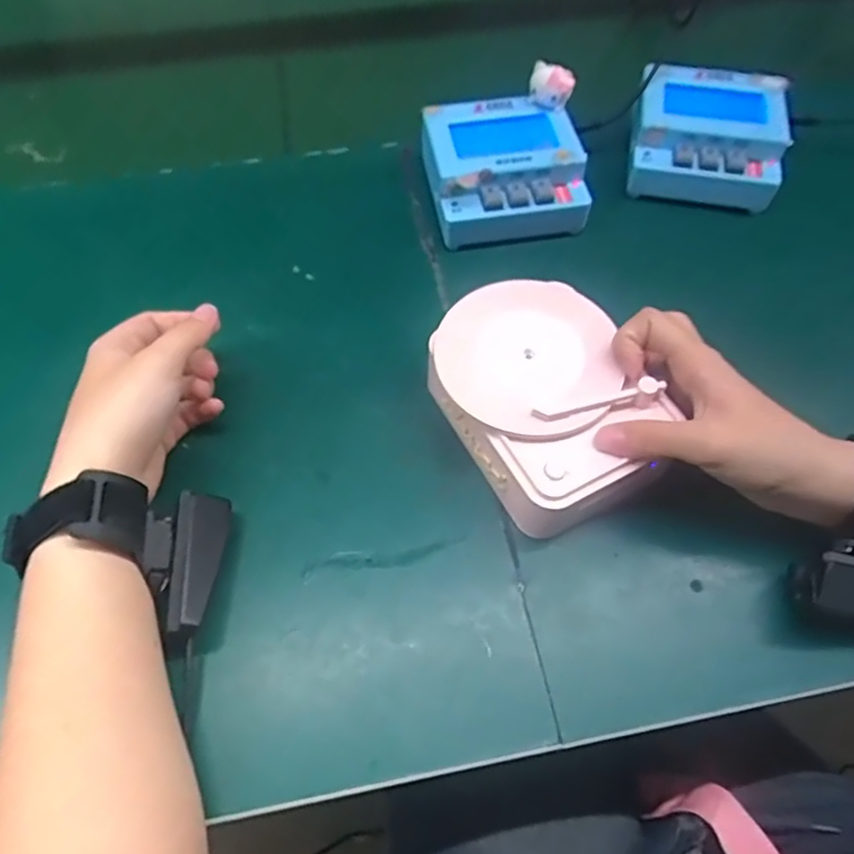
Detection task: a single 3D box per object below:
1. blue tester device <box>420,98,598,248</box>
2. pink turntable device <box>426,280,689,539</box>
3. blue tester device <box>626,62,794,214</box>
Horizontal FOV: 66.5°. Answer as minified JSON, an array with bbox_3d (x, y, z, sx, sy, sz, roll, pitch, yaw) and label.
[{"bbox_3d":[0.054,-0.180,0.460,0.105,0.046,0.097,-6,59,-3],"label":"blue tester device"},{"bbox_3d":[0.066,-0.013,0.358,0.095,0.051,0.131,-26,62,-15],"label":"pink turntable device"},{"bbox_3d":[0.204,-0.213,0.477,0.104,0.047,0.094,12,59,7],"label":"blue tester device"}]

